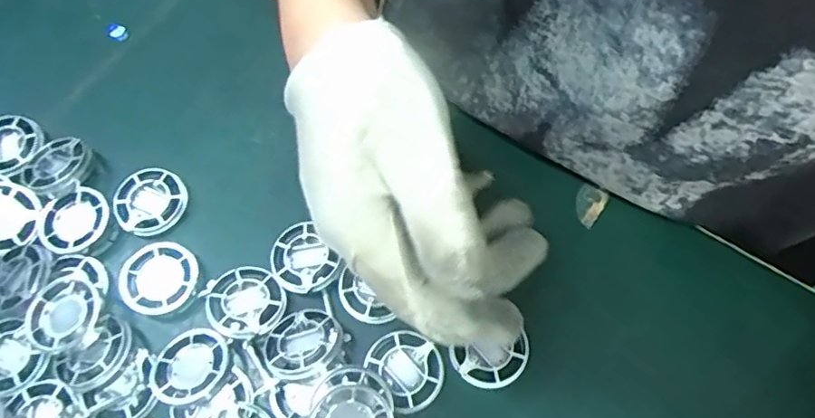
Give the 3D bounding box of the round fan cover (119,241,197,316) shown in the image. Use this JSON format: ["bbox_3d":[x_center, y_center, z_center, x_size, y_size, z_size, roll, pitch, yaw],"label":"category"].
[{"bbox_3d":[-0.132,0.036,0.317,0.038,0.007,0.038,-1,67,2],"label":"round fan cover"}]

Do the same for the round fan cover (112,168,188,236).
[{"bbox_3d":[-0.144,-0.004,0.337,0.038,0.007,0.039,-1,67,2],"label":"round fan cover"}]

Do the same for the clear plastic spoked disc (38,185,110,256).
[{"bbox_3d":[-0.186,0.007,0.335,0.035,0.011,0.038,-1,67,2],"label":"clear plastic spoked disc"}]

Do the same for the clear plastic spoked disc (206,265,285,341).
[{"bbox_3d":[-0.083,0.047,0.307,0.037,0.006,0.040,-1,67,2],"label":"clear plastic spoked disc"}]

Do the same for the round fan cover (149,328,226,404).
[{"bbox_3d":[-0.108,0.076,0.293,0.037,0.009,0.037,-1,67,2],"label":"round fan cover"}]

